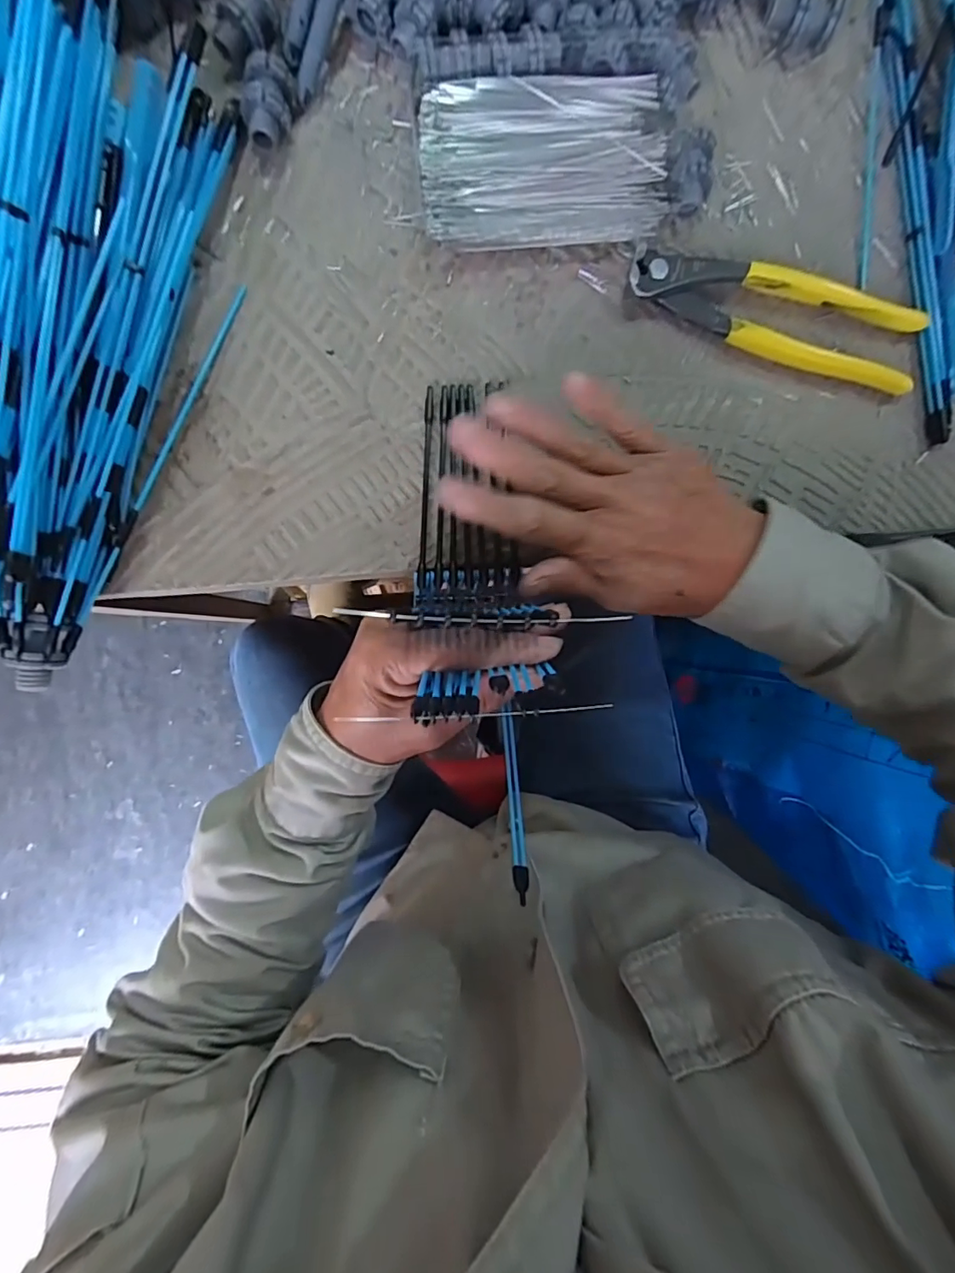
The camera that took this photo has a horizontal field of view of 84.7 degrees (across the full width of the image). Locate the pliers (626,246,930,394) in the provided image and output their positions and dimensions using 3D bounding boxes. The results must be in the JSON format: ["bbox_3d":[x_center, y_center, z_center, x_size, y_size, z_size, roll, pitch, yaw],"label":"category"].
[{"bbox_3d":[0.165,-0.179,0.287,0.164,0.013,0.051,21,89,-2],"label":"pliers"}]

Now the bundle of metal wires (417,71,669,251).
[{"bbox_3d":[0.034,-0.256,0.282,0.126,0.017,0.077,-5,90,-2],"label":"bundle of metal wires"}]

